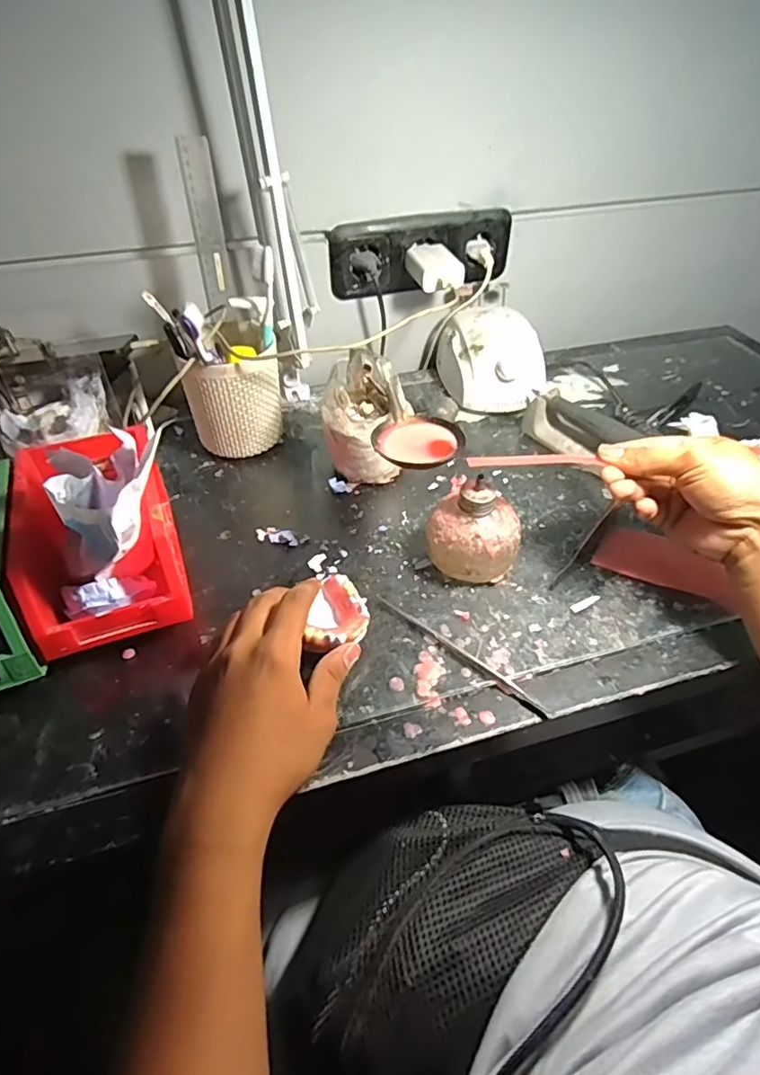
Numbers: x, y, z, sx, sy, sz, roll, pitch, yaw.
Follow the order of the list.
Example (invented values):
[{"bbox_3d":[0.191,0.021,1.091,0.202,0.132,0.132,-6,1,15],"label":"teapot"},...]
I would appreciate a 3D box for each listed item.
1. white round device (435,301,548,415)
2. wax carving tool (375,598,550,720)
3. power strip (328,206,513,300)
[{"bbox_3d":[0.136,-0.210,0.682,0.105,0.082,0.137,-9,45,-10],"label":"white round device"},{"bbox_3d":[0.059,0.084,0.428,0.153,0.005,0.008,33,53,29],"label":"wax carving tool"},{"bbox_3d":[0.052,-0.333,0.673,0.223,0.076,0.047,-7,45,-8],"label":"power strip"}]

